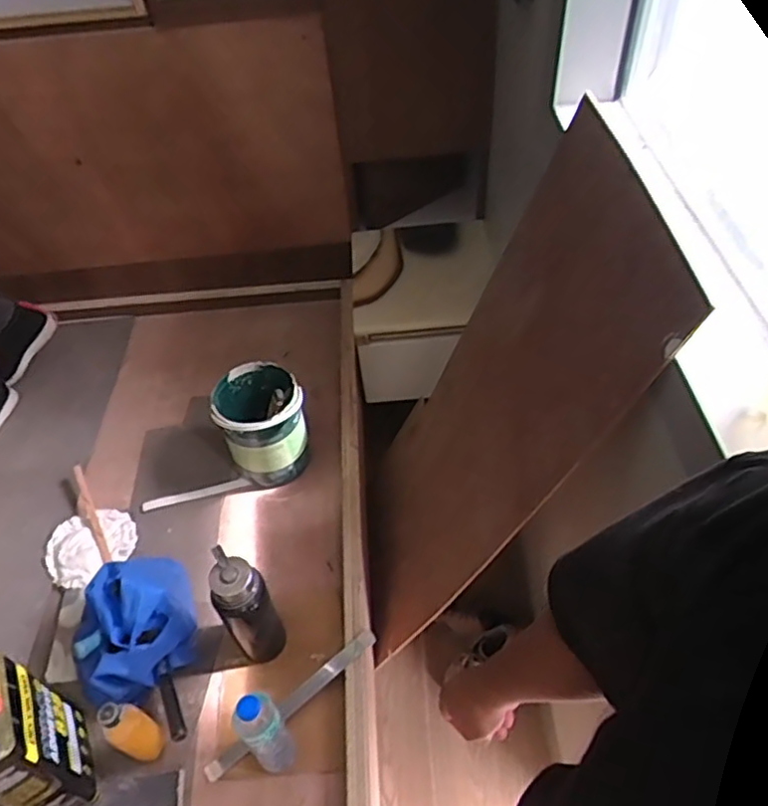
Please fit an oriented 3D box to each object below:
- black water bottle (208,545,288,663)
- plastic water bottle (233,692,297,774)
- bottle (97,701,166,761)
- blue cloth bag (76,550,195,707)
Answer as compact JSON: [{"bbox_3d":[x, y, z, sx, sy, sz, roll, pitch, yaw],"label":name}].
[{"bbox_3d":[-0.227,0.332,1.030,0.083,0.250,0.088,-24,52,-15],"label":"black water bottle"},{"bbox_3d":[-0.172,0.489,0.926,0.060,0.206,0.055,-2,49,2],"label":"plastic water bottle"},{"bbox_3d":[-0.384,0.495,0.951,0.062,0.162,0.058,-3,50,3],"label":"bottle"},{"bbox_3d":[-0.427,0.379,1.063,0.227,0.164,0.205,-33,55,-21],"label":"blue cloth bag"}]

